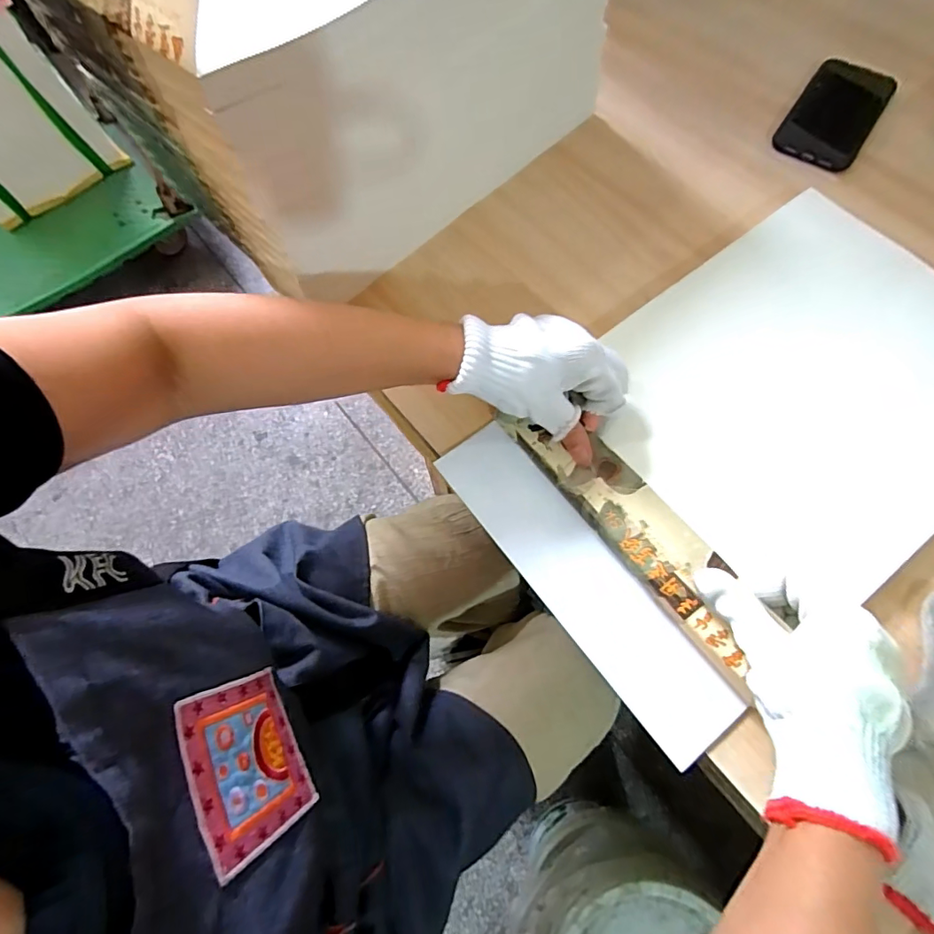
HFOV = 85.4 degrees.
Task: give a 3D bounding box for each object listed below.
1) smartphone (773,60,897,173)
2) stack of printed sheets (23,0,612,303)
[{"bbox_3d":[0.374,-0.360,0.513,0.077,0.010,0.145,33,73,14],"label":"smartphone"},{"bbox_3d":[-0.094,-0.365,0.421,0.262,0.226,0.373,41,75,16],"label":"stack of printed sheets"}]

